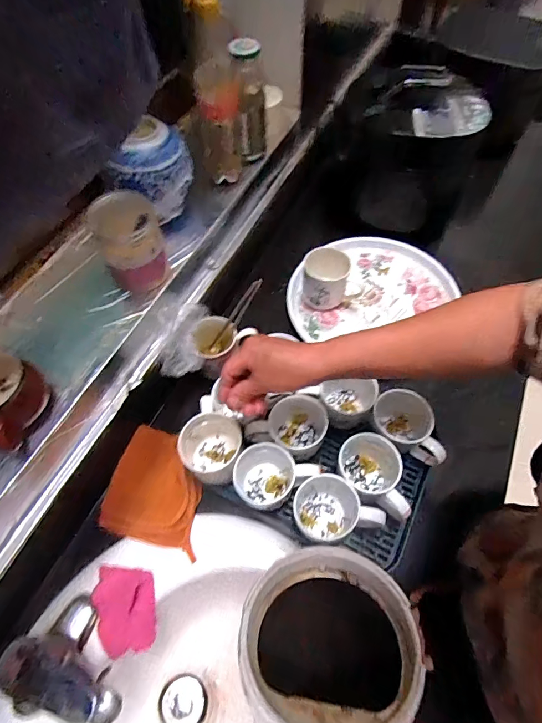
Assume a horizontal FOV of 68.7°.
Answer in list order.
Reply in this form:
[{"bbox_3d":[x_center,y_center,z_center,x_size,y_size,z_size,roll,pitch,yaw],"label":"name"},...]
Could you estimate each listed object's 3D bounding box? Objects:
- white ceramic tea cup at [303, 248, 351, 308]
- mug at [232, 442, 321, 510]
[{"bbox_3d":[0.099,-0.146,0.732,0.077,0.096,0.078,-1,60,2],"label":"white ceramic tea cup"},{"bbox_3d":[0.003,0.156,0.559,0.119,0.086,0.082,-16,61,-7],"label":"mug"}]

